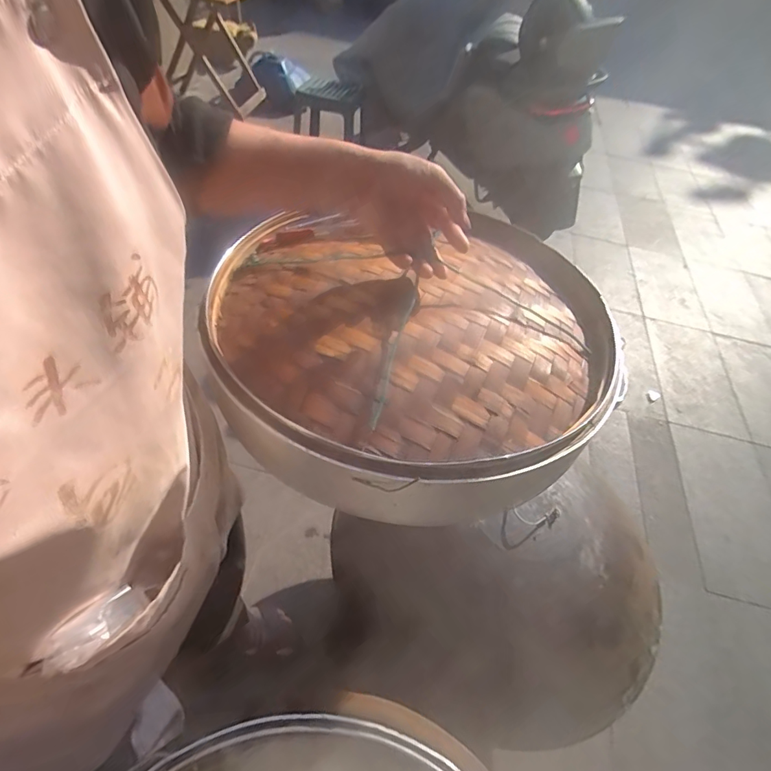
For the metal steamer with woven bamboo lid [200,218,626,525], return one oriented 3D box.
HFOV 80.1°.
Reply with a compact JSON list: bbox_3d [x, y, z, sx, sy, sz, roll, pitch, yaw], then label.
[{"bbox_3d":[0.046,-0.084,0.582,0.471,0.103,0.503,1,47,-1],"label":"metal steamer with woven bamboo lid"}]

